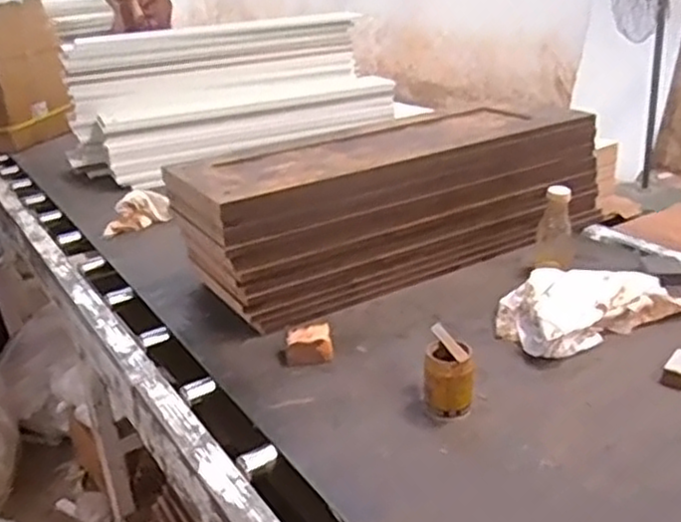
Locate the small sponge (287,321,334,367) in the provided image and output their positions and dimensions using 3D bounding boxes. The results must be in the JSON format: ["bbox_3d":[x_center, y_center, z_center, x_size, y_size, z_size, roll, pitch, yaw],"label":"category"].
[{"bbox_3d":[-0.051,0.132,1.128,0.078,0.039,0.056,-8,25,-5],"label":"small sponge"}]

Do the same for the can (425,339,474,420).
[{"bbox_3d":[0.149,0.158,0.978,0.062,0.091,0.075,-1,25,9],"label":"can"}]

